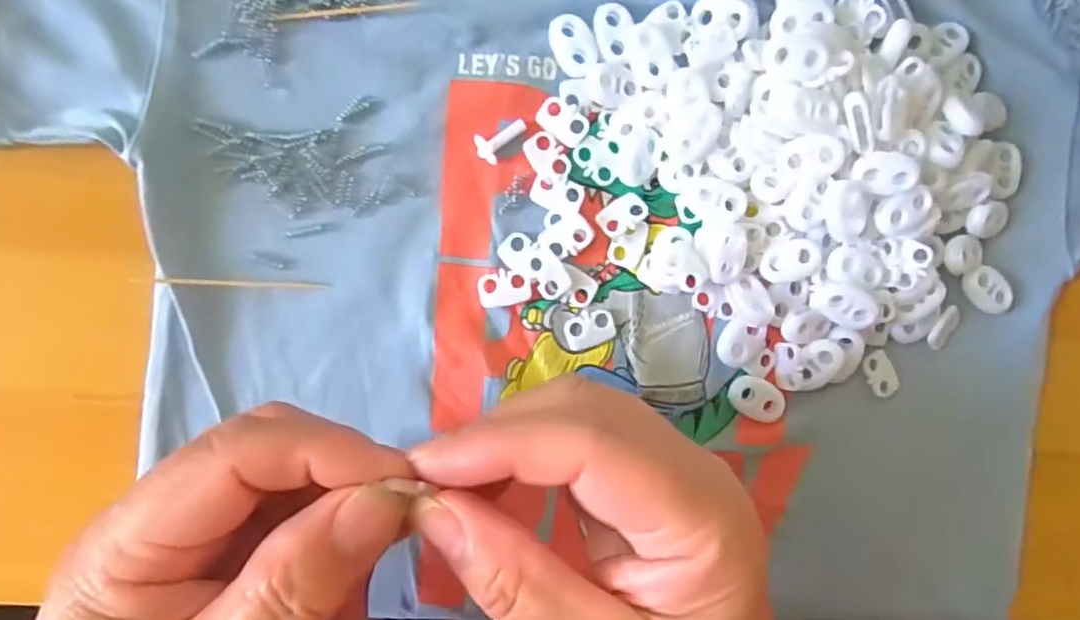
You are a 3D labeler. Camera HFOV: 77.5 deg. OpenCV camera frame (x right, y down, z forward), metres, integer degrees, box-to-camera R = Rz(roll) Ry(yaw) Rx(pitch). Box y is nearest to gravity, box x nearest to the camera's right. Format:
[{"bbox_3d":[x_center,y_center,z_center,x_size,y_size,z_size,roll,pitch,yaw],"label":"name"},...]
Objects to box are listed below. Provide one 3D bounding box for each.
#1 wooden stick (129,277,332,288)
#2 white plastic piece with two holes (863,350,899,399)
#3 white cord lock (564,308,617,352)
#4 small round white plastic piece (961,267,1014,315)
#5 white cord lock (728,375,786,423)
[{"bbox_3d":[-0.103,-0.009,0.226,0.060,0.004,0.004,1,95,-19],"label":"wooden stick"},{"bbox_3d":[0.135,0.026,0.263,0.012,0.004,0.019,-30,96,-6],"label":"white plastic piece with two holes"},{"bbox_3d":[0.018,0.007,0.246,0.019,0.004,0.013,-19,94,-7],"label":"white cord lock"},{"bbox_3d":[0.179,-0.008,0.266,0.016,0.004,0.022,-36,96,-6],"label":"small round white plastic piece"},{"bbox_3d":[0.083,0.034,0.255,0.023,0.004,0.015,25,88,-8],"label":"white cord lock"}]

